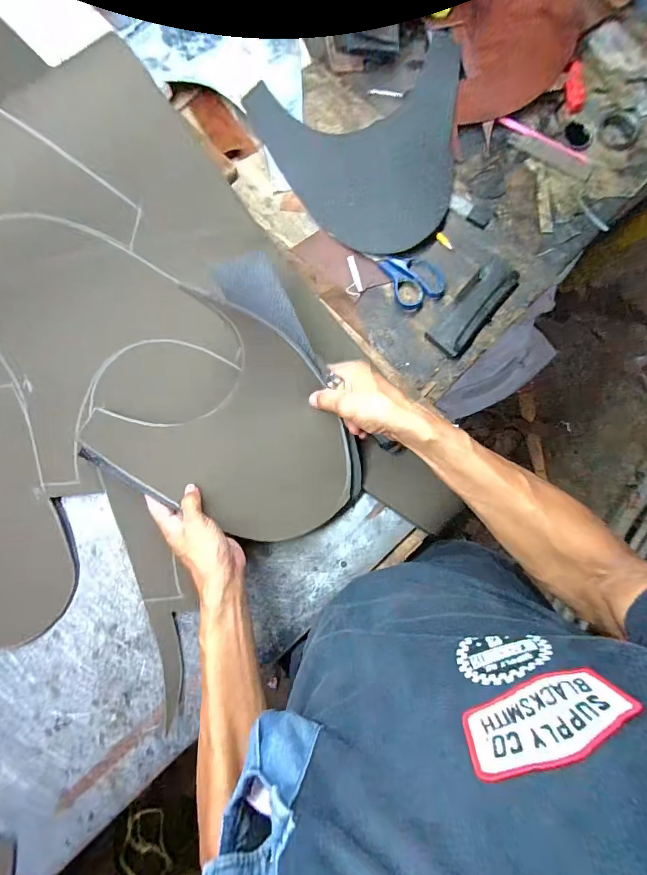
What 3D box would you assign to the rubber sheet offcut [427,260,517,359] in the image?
[{"bbox_3d":[0.207,-0.178,0.533,0.053,0.011,0.150,41,88,1],"label":"rubber sheet offcut"}]

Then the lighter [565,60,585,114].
[{"bbox_3d":[0.369,-0.514,0.571,0.024,0.010,0.064,-10,101,-1],"label":"lighter"}]

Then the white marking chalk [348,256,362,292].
[{"bbox_3d":[0.044,-0.228,0.544,0.009,0.013,0.049,-17,89,-1],"label":"white marking chalk"}]

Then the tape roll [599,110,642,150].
[{"bbox_3d":[0.438,-0.455,0.576,0.057,0.009,0.054,0,88,-1],"label":"tape roll"}]

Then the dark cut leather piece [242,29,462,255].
[{"bbox_3d":[0.081,-0.406,0.559,0.295,0.014,0.285,-18,85,2],"label":"dark cut leather piece"}]

